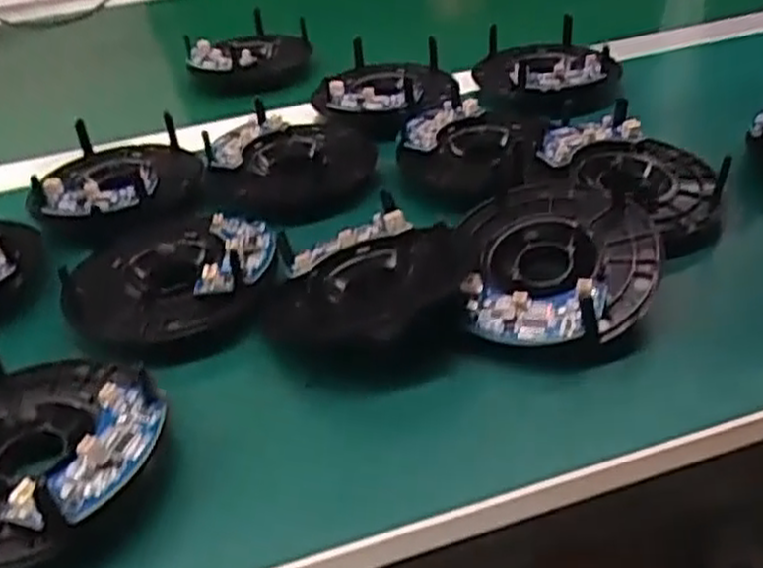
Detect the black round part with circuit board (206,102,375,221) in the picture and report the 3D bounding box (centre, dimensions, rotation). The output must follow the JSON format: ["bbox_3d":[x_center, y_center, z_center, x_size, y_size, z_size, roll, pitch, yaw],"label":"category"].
[{"bbox_3d":[-0.051,-0.078,0.464,0.096,0.021,0.103,-3,35,2],"label":"black round part with circuit board"}]

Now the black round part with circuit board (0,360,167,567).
[{"bbox_3d":[-0.133,0.060,0.286,0.096,0.028,0.098,-25,40,-25],"label":"black round part with circuit board"}]

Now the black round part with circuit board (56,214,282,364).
[{"bbox_3d":[-0.101,-0.007,0.374,0.102,0.023,0.105,-3,35,2],"label":"black round part with circuit board"}]

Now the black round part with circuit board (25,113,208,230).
[{"bbox_3d":[-0.157,-0.068,0.461,0.092,0.029,0.108,-9,35,-5],"label":"black round part with circuit board"}]

